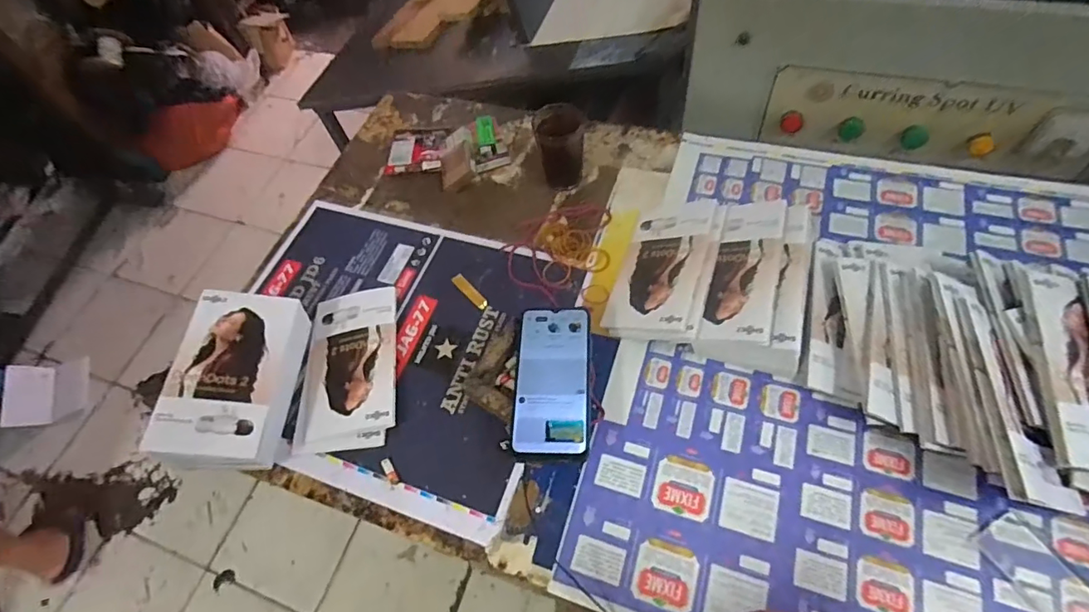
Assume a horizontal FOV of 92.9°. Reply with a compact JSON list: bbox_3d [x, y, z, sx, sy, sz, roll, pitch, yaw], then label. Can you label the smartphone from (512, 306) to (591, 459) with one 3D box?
[{"bbox_3d":[0.009,0.070,0.511,0.073,0.007,0.154,-2,61,6],"label":"smartphone"}]

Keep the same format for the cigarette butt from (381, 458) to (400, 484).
[{"bbox_3d":[-0.157,0.169,0.528,0.009,0.005,0.029,-33,62,-11],"label":"cigarette butt"}]

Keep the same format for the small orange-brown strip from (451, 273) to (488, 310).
[{"bbox_3d":[-0.091,-0.019,0.633,0.014,0.004,0.061,-40,65,-17],"label":"small orange-brown strip"}]

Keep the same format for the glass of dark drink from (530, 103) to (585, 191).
[{"bbox_3d":[0.019,-0.202,0.675,0.061,0.110,0.050,1,61,8],"label":"glass of dark drink"}]

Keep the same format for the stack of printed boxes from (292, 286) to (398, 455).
[{"bbox_3d":[-0.220,0.067,0.591,0.110,0.023,0.189,-7,60,4],"label":"stack of printed boxes"}]

